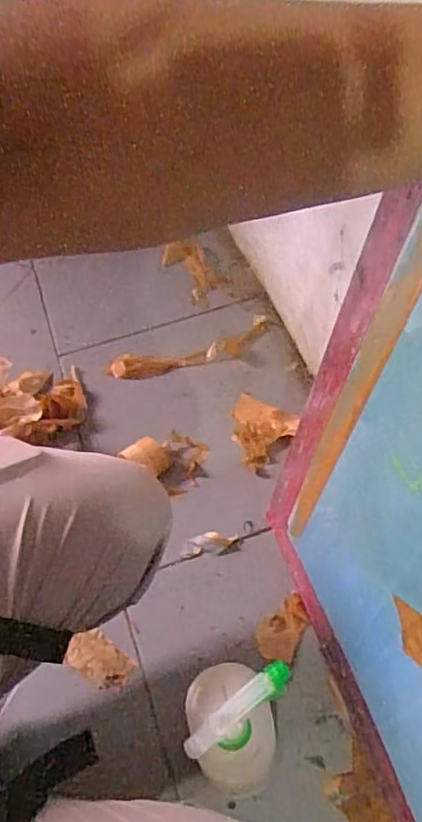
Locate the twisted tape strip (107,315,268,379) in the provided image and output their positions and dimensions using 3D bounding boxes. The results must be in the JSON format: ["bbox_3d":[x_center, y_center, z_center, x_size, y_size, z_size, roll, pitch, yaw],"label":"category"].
[{"bbox_3d":[-0.029,-0.091,0.951,0.260,0.019,0.056,-18,55,-9],"label":"twisted tape strip"}]

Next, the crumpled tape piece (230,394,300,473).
[{"bbox_3d":[0.062,0.026,0.858,0.104,0.021,0.108,27,60,21],"label":"crumpled tape piece"}]

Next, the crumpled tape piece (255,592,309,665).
[{"bbox_3d":[0.083,0.251,0.702,0.049,0.006,0.079,22,58,19],"label":"crumpled tape piece"}]

